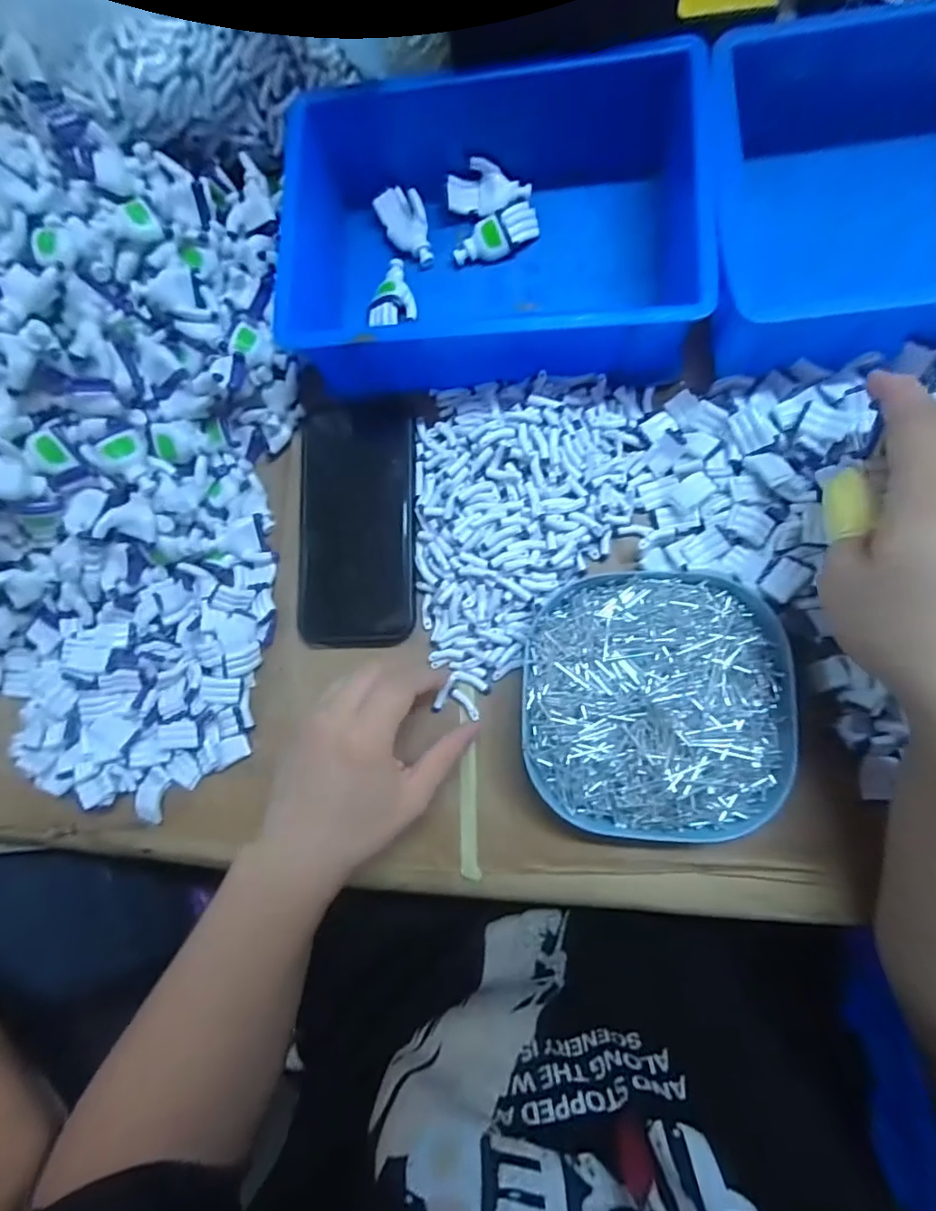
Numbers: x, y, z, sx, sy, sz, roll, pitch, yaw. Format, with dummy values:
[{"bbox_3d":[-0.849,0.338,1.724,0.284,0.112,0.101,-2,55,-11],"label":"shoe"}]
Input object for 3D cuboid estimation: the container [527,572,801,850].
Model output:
[{"bbox_3d":[0.103,0.054,0.302,0.141,0.043,0.142,-2,82,8],"label":"container"}]

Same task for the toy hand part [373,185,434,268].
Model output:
[{"bbox_3d":[-0.042,-0.264,0.380,0.030,0.011,0.057,-24,80,4],"label":"toy hand part"}]

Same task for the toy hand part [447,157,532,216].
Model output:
[{"bbox_3d":[0.013,-0.283,0.375,0.055,0.011,0.034,19,120,-8],"label":"toy hand part"}]

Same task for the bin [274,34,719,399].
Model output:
[{"bbox_3d":[0.015,-0.237,0.341,0.239,0.078,0.183,0,83,8],"label":"bin"}]

